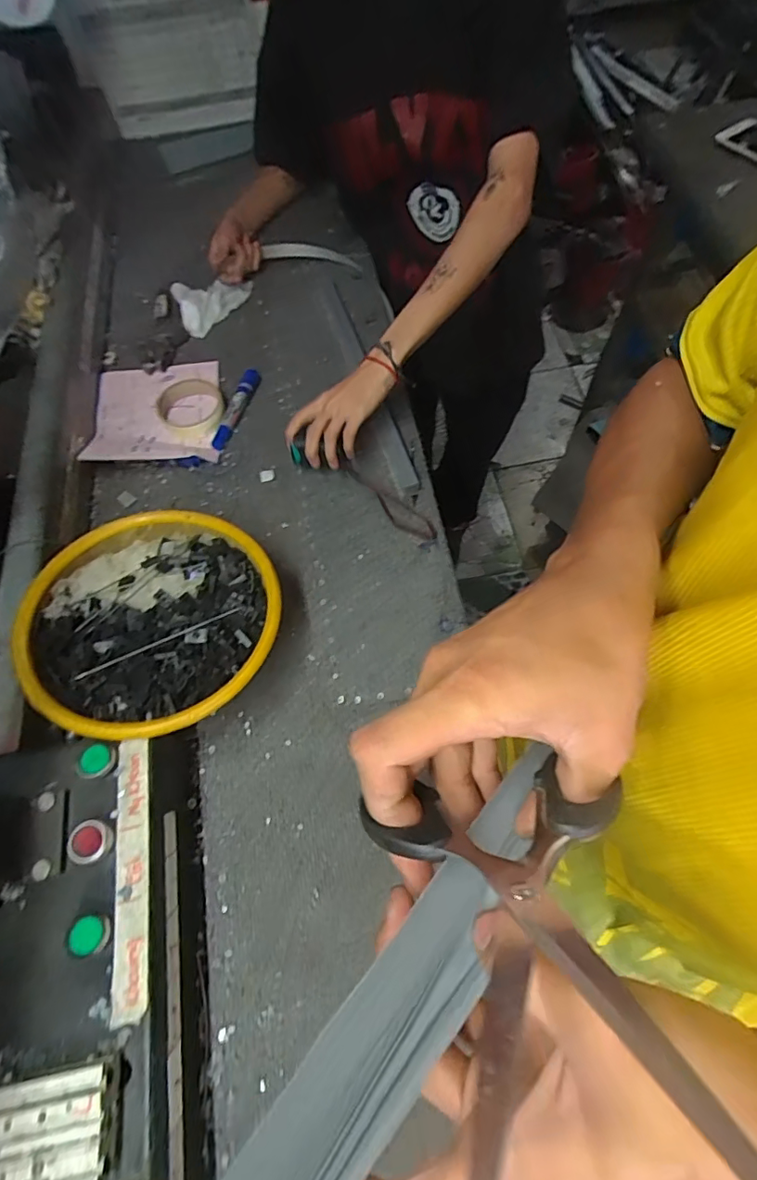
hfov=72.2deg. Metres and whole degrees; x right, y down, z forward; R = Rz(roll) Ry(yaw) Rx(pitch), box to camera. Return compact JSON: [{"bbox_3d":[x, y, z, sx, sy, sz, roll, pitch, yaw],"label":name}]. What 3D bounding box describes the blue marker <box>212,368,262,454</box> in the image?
[{"bbox_3d":[-0.188,-0.241,0.690,0.021,0.025,0.126,16,65,8],"label":"blue marker"}]

